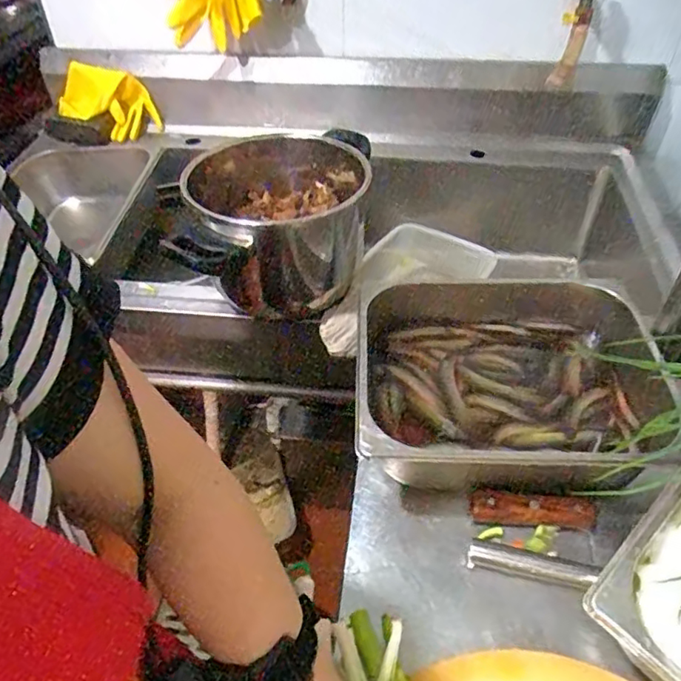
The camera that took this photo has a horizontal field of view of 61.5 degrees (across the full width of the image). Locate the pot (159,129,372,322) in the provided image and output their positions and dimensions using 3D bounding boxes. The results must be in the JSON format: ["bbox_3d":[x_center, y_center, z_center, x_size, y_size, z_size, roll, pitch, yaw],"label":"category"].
[{"bbox_3d":[-0.086,-0.172,0.808,0.226,0.165,0.272,3,45,4],"label":"pot"}]

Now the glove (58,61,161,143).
[{"bbox_3d":[-0.483,-0.491,1.186,0.182,0.122,0.075,13,47,13],"label":"glove"}]

